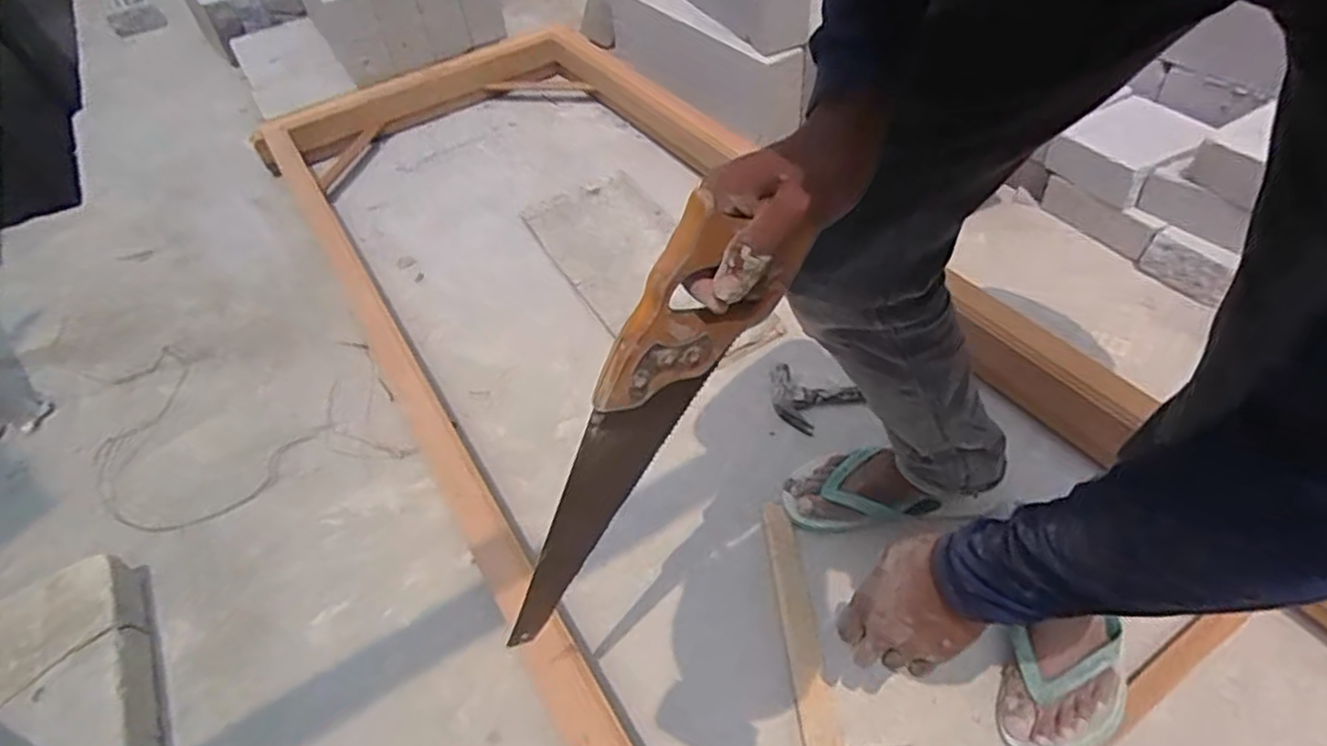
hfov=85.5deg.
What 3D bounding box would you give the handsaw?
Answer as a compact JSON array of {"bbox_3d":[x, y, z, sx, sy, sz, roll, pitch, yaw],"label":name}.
[{"bbox_3d":[-0.028,0.057,0.505,0.082,0.374,0.021,-4,40,-41],"label":"handsaw"}]

